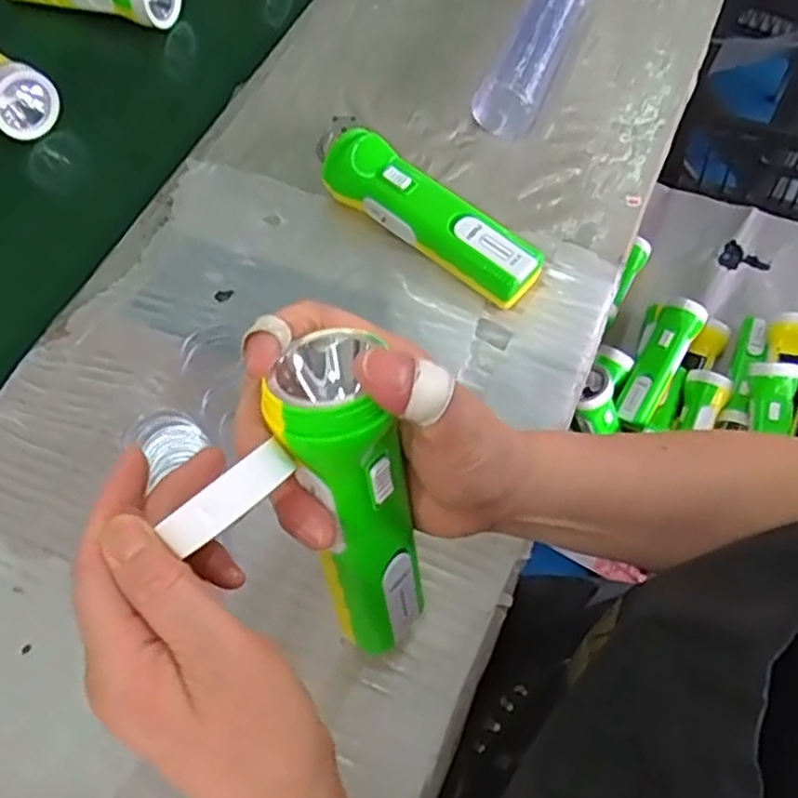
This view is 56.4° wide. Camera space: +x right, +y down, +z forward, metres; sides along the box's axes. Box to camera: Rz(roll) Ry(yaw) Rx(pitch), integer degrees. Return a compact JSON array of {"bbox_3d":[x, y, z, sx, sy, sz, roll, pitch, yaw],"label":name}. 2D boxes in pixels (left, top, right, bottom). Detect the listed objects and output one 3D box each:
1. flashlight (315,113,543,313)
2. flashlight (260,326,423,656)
[{"bbox_3d":[0.012,-0.132,0.515,0.192,0.047,0.057,39,67,18],"label":"flashlight"},{"bbox_3d":[-0.017,0.048,0.312,0.043,0.158,0.044,-22,41,-14],"label":"flashlight"}]

